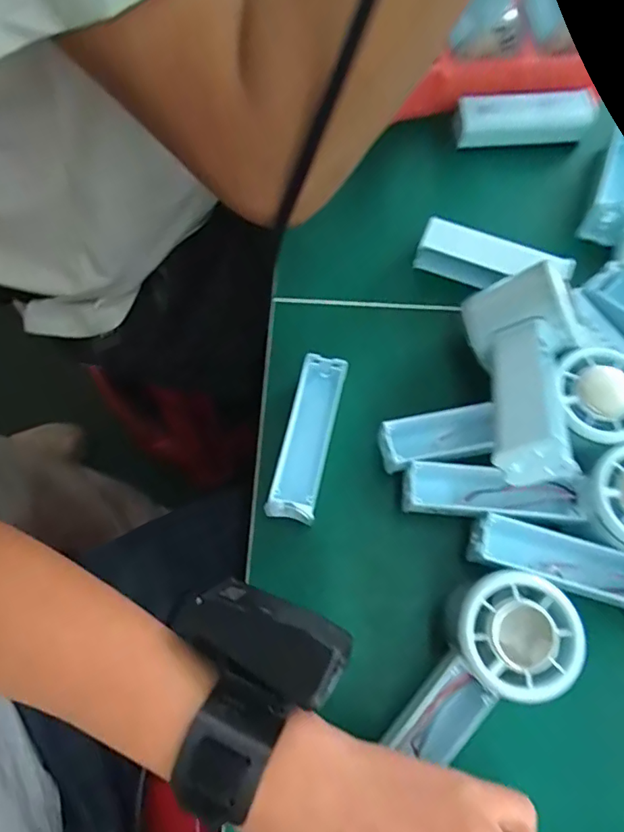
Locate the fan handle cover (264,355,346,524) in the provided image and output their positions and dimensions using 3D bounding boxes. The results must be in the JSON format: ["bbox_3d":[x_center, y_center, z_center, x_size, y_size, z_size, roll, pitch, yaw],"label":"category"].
[{"bbox_3d":[-0.002,0.014,0.328,0.027,0.037,0.101,12,72,3],"label":"fan handle cover"}]

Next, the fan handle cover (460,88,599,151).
[{"bbox_3d":[0.169,-0.233,0.415,0.109,0.025,0.030,-3,72,-2],"label":"fan handle cover"}]

